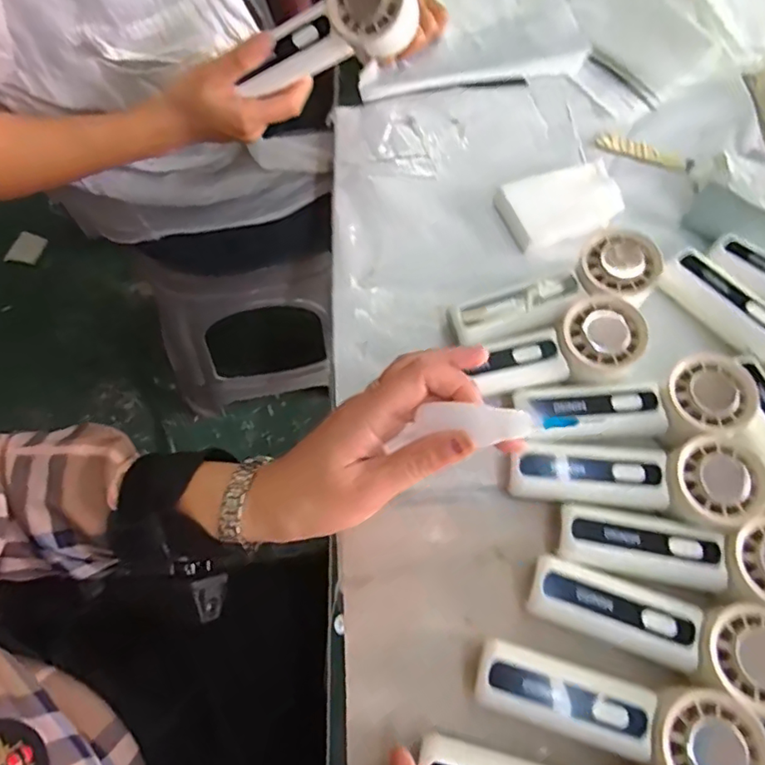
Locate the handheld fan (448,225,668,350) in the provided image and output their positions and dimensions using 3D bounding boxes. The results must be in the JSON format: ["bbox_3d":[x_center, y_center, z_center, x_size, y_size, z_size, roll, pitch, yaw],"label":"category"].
[{"bbox_3d":[0.128,-0.059,0.421,0.154,0.052,0.056,-26,73,-11],"label":"handheld fan"}]

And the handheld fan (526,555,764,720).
[{"bbox_3d":[0.169,0.151,0.346,0.153,0.050,0.052,17,70,4],"label":"handheld fan"}]

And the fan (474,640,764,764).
[{"bbox_3d":[0.133,0.192,0.329,0.155,0.053,0.057,19,70,5],"label":"fan"}]

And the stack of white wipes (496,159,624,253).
[{"bbox_3d":[0.153,-0.149,0.473,0.108,0.020,0.058,-20,72,-9],"label":"stack of white wipes"}]

